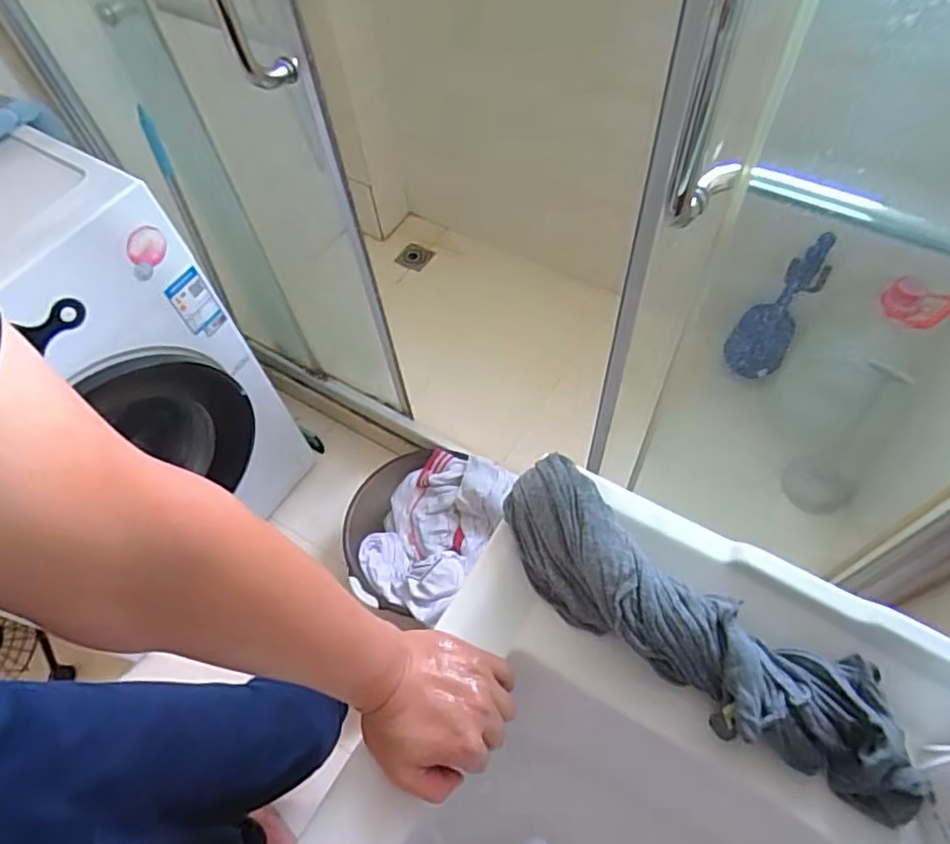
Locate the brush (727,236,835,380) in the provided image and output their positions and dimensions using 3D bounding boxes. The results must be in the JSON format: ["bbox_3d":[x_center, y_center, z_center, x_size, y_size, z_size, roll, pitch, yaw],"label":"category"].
[{"bbox_3d":[0.673,-0.249,1.382,0.133,0.426,0.038,25,48,18],"label":"brush"}]

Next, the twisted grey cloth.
[{"bbox_3d":[0.178,0.162,0.494,0.364,0.070,0.107,32,66,21],"label":"twisted grey cloth"}]

